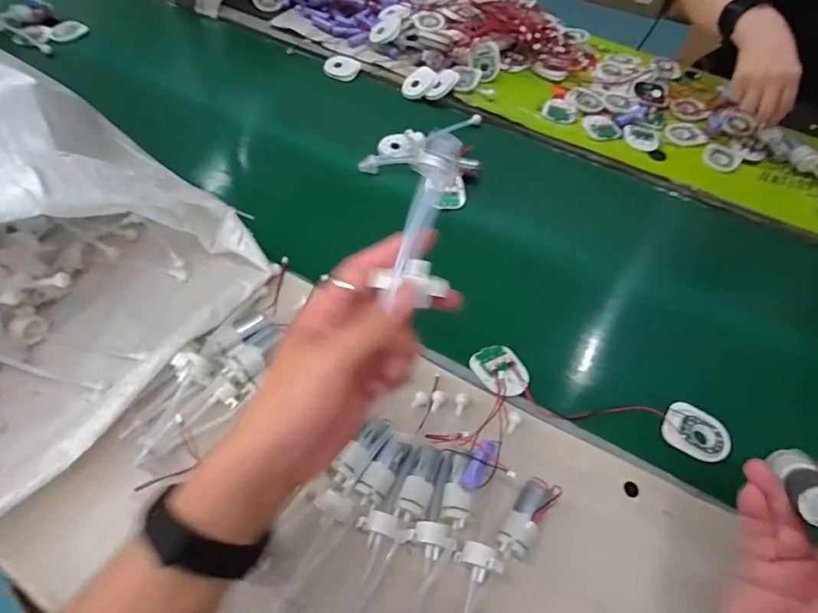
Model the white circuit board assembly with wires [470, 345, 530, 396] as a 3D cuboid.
[{"bbox_3d":[0.094,0.062,0.479,0.049,0.015,0.059,-24,60,-19],"label":"white circuit board assembly with wires"}]

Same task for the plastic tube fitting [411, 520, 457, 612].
[{"bbox_3d":[0.008,0.212,0.361,0.032,0.018,0.091,18,56,9],"label":"plastic tube fitting"}]

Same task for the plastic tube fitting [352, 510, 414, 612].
[{"bbox_3d":[-0.031,0.207,0.361,0.040,0.019,0.095,18,56,9],"label":"plastic tube fitting"}]

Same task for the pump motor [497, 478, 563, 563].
[{"bbox_3d":[0.096,0.174,0.392,0.028,0.021,0.068,34,60,19],"label":"pump motor"}]

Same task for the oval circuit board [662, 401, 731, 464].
[{"bbox_3d":[0.274,0.121,0.455,0.059,0.008,0.048,35,60,19],"label":"oval circuit board"}]

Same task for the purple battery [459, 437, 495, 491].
[{"bbox_3d":[0.059,0.130,0.400,0.016,0.011,0.053,26,39,14],"label":"purple battery"}]

